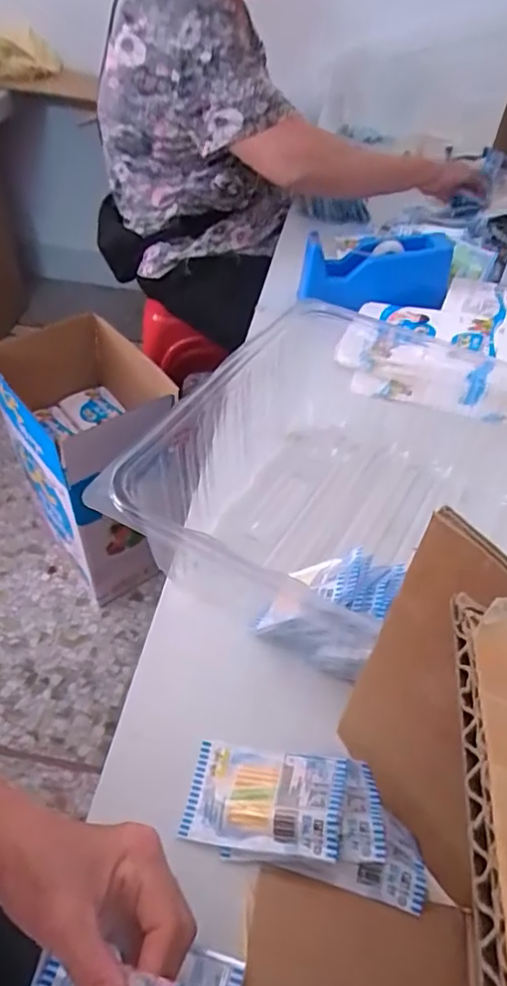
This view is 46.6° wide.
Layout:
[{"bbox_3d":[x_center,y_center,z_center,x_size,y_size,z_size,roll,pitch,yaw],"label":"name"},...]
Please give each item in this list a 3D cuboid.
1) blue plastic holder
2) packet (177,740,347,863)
[{"bbox_3d":[0.173,-0.311,0.830,0.206,0.088,0.059,0,48,-4],"label":"blue plastic holder"},{"bbox_3d":[0.006,0.203,0.393,0.105,0.008,0.064,-4,38,19],"label":"packet"}]

